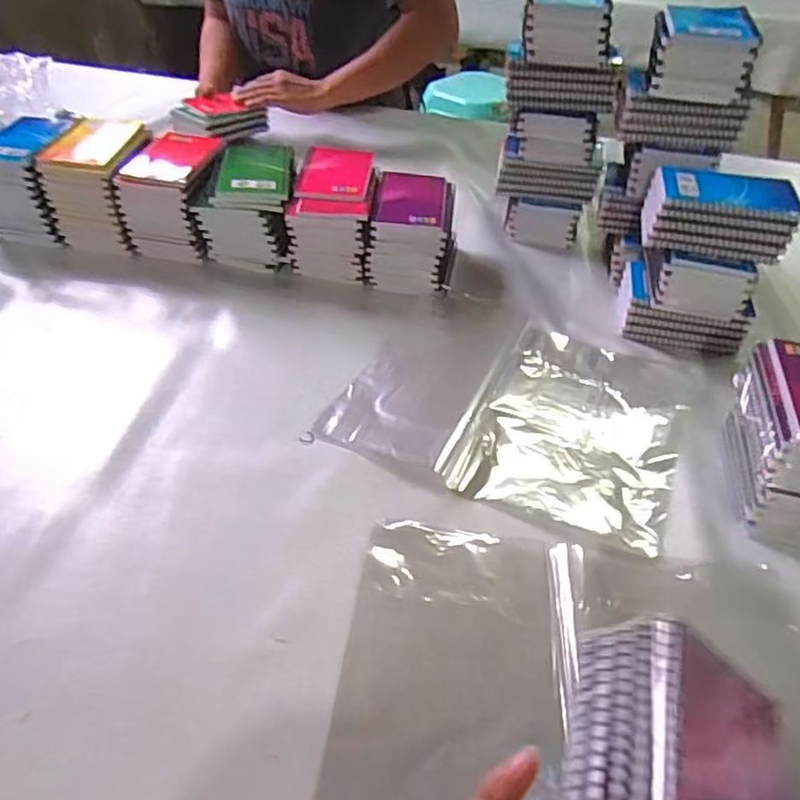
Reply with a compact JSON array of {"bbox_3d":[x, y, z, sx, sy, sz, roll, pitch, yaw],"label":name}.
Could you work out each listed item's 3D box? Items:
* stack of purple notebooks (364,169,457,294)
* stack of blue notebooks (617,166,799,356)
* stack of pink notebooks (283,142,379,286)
[{"bbox_3d":[0.020,-0.209,0.781,0.097,0.101,0.118,8,44,5],"label":"stack of purple notebooks"},{"bbox_3d":[0.321,-0.154,0.686,0.137,0.169,0.122,11,45,8],"label":"stack of blue notebooks"},{"bbox_3d":[-0.080,-0.235,0.793,0.097,0.104,0.150,5,44,2],"label":"stack of pink notebooks"}]

